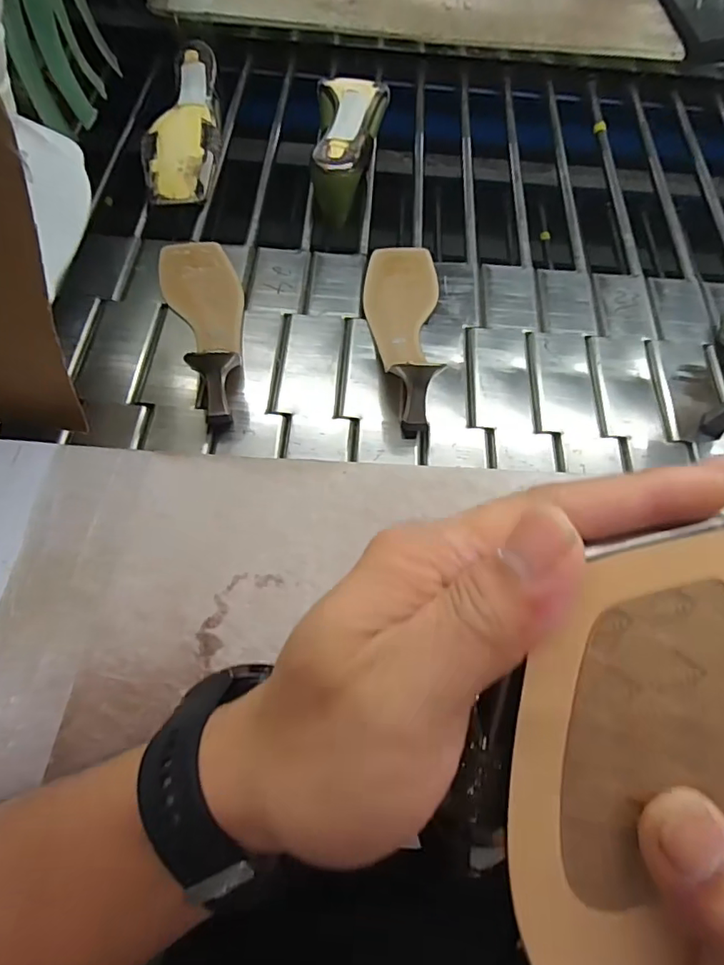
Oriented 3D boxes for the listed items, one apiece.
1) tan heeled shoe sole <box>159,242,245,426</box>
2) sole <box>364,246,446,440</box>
[{"bbox_3d":[-0.149,-0.169,0.524,0.073,0.055,0.239,-17,65,-12],"label":"tan heeled shoe sole"},{"bbox_3d":[0.039,-0.163,0.532,0.075,0.054,0.238,5,63,0],"label":"sole"}]

